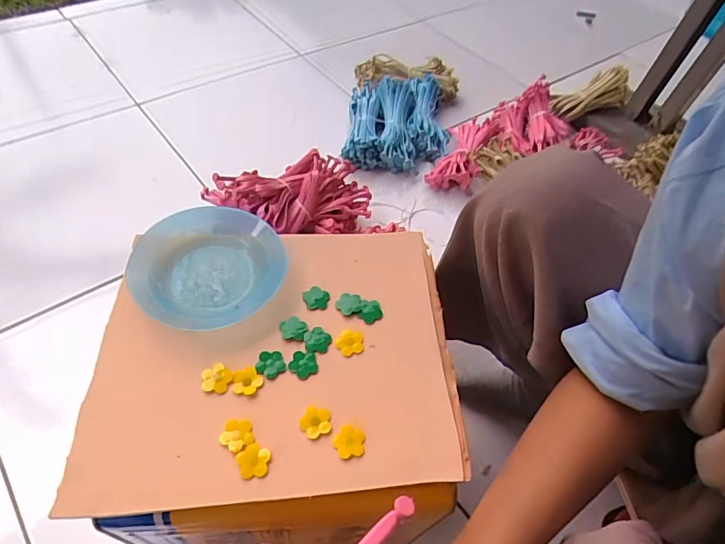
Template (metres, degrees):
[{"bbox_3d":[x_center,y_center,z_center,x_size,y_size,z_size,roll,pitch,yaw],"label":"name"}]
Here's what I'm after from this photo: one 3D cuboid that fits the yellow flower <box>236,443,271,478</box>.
[{"bbox_3d":[-0.078,0.133,0.335,0.023,0.004,0.022,4,53,-5],"label":"yellow flower"}]

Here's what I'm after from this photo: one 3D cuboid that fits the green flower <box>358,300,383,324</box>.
[{"bbox_3d":[0.008,0.034,0.424,0.020,0.004,0.024,15,53,4],"label":"green flower"}]

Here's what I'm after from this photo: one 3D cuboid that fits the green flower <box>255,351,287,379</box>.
[{"bbox_3d":[-0.075,0.074,0.380,0.022,0.004,0.021,4,53,-5],"label":"green flower"}]

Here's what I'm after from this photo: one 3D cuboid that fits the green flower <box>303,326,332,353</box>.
[{"bbox_3d":[-0.038,0.057,0.402,0.023,0.004,0.022,4,53,-5],"label":"green flower"}]

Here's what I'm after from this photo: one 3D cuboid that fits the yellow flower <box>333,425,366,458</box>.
[{"bbox_3d":[-0.010,0.126,0.352,0.023,0.004,0.022,4,53,-5],"label":"yellow flower"}]

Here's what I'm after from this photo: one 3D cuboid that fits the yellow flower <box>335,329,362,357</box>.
[{"bbox_3d":[-0.011,0.060,0.404,0.023,0.004,0.023,12,52,1],"label":"yellow flower"}]

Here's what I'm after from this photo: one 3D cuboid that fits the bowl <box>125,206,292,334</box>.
[{"bbox_3d":[-0.136,-0.006,0.423,0.128,0.030,0.116,-7,54,-13],"label":"bowl"}]

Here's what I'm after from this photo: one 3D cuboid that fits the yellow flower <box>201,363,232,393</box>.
[{"bbox_3d":[-0.114,0.082,0.368,0.023,0.007,0.021,4,53,-5],"label":"yellow flower"}]

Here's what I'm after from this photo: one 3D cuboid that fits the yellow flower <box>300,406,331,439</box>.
[{"bbox_3d":[-0.035,0.113,0.358,0.023,0.004,0.022,4,53,-5],"label":"yellow flower"}]

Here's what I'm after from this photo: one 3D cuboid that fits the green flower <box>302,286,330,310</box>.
[{"bbox_3d":[-0.042,0.024,0.429,0.023,0.004,0.022,4,53,-5],"label":"green flower"}]

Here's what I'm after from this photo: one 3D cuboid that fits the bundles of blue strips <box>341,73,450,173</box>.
[{"bbox_3d":[0.075,-0.313,0.951,0.202,0.062,0.252,8,52,-2],"label":"bundles of blue strips"}]

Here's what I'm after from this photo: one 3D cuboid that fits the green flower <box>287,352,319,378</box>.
[{"bbox_3d":[-0.047,0.074,0.383,0.023,0.004,0.022,16,53,4],"label":"green flower"}]

